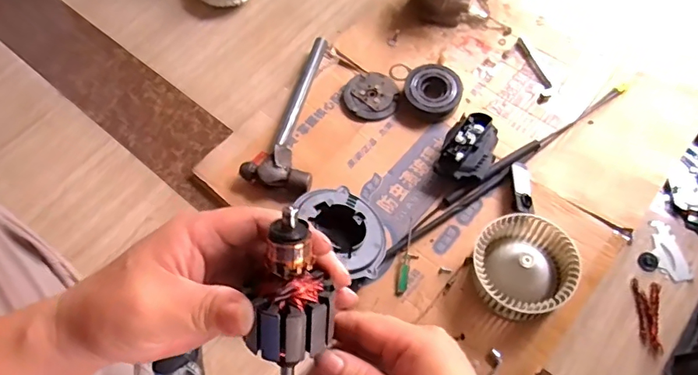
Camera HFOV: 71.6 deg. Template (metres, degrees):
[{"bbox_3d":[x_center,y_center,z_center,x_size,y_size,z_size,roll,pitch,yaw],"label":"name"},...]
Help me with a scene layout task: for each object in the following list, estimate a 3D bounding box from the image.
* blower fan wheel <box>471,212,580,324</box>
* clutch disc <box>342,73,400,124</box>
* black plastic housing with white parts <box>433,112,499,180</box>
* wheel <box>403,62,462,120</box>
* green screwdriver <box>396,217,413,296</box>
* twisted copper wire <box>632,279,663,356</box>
[{"bbox_3d":[0.258,0.119,0.721,0.137,0.078,0.145,-1,61,2],"label":"blower fan wheel"},{"bbox_3d":[0.044,-0.172,0.918,0.100,0.020,0.104,-1,61,2],"label":"clutch disc"},{"bbox_3d":[0.204,-0.062,0.829,0.087,0.065,0.119,25,68,13],"label":"black plastic housing with white parts"},{"bbox_3d":[0.158,-0.181,0.907,0.103,0.044,0.101,-1,61,2],"label":"wheel"},{"bbox_3d":[0.090,0.109,0.768,0.017,0.018,0.123,8,62,7],"label":"green screwdriver"},{"bbox_3d":[0.459,0.195,0.736,0.039,0.012,0.108,4,62,5],"label":"twisted copper wire"}]

